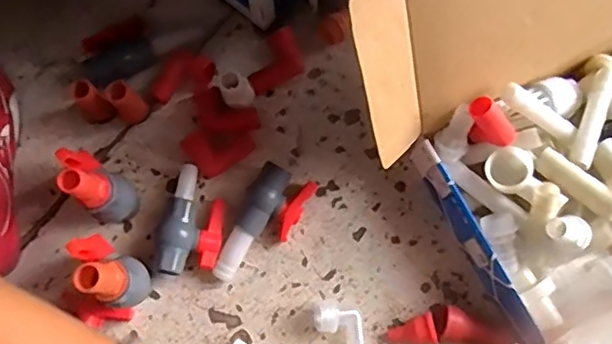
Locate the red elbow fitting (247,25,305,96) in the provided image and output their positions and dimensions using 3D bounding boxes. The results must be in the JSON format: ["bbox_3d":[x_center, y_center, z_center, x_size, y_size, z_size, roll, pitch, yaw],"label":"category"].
[{"bbox_3d":[-0.039,-0.130,0.707,0.069,0.032,0.051,-28,79,-6],"label":"red elbow fitting"}]

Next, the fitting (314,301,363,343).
[{"bbox_3d":[0.042,0.168,0.643,0.041,0.026,0.071,-43,81,-8],"label":"fitting"}]

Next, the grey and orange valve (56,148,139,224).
[{"bbox_3d":[-0.220,0.016,0.632,0.070,0.128,0.044,42,81,8],"label":"grey and orange valve"}]

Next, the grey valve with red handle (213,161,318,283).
[{"bbox_3d":[-0.048,0.061,0.662,0.059,0.031,0.135,29,79,6],"label":"grey valve with red handle"}]

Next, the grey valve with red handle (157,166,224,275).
[{"bbox_3d":[-0.123,0.053,0.661,0.066,0.047,0.121,8,78,2],"label":"grey valve with red handle"}]

